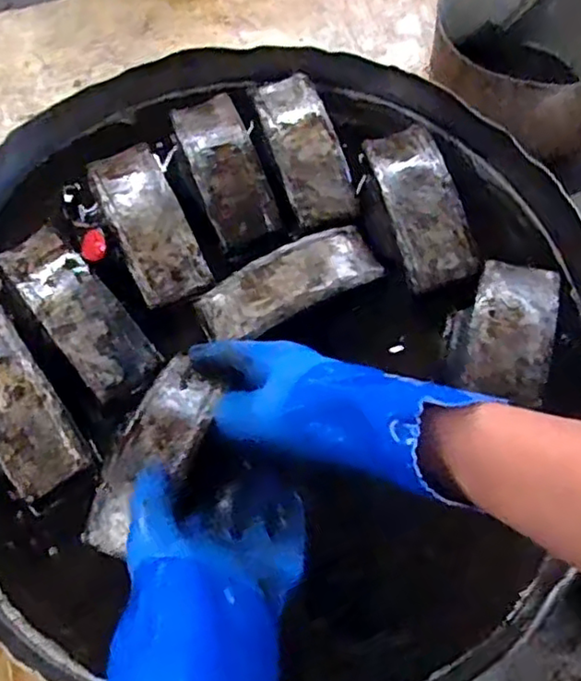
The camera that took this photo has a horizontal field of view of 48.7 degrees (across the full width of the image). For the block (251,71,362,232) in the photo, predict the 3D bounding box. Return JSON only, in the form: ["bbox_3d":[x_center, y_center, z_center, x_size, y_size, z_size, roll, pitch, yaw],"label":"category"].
[{"bbox_3d":[0.011,-0.178,0.587,0.059,0.034,0.156,-20,71,-5],"label":"block"}]

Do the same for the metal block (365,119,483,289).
[{"bbox_3d":[0.112,-0.124,0.560,0.058,0.034,0.156,-15,70,-3],"label":"metal block"}]

